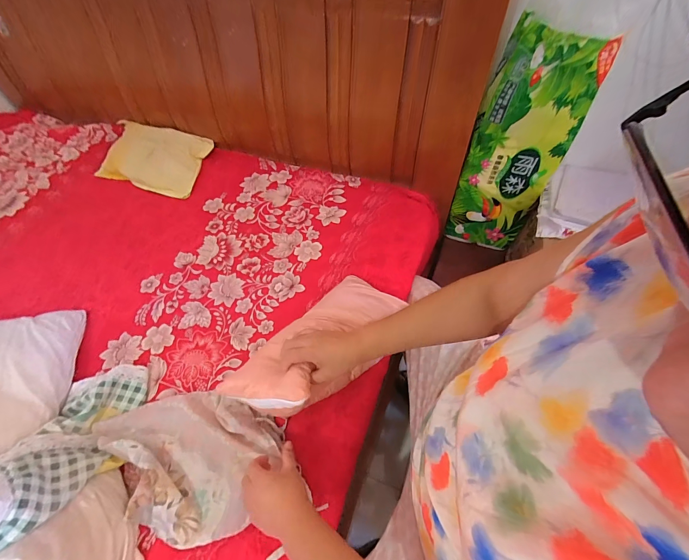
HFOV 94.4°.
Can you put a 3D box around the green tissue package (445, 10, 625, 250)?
[{"bbox_3d":[0.404,-0.291,0.785,0.200,0.537,0.087,23,61,17],"label":"green tissue package"}]

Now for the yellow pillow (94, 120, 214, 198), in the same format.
[{"bbox_3d":[-0.640,-0.410,1.064,0.350,0.035,0.224,18,79,5],"label":"yellow pillow"}]

